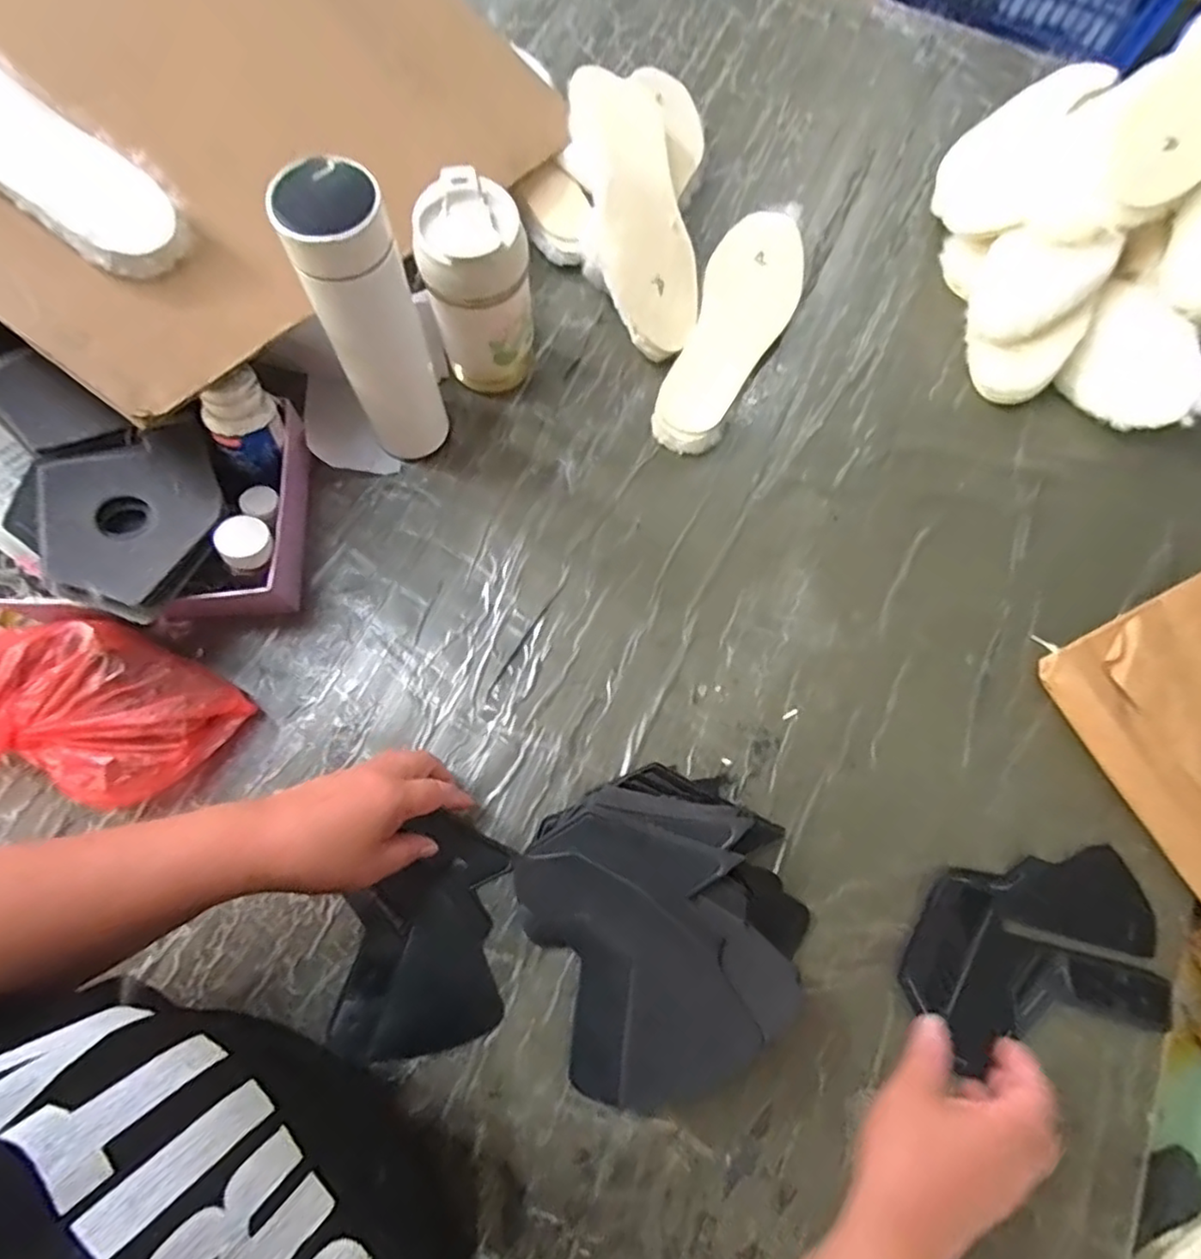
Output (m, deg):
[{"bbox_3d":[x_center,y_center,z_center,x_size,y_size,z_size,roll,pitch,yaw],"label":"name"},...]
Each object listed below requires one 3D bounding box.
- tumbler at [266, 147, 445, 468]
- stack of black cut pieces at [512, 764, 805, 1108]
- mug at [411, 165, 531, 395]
[{"bbox_3d":[-0.163,-0.216,0.481,0.062,0.242,0.063,1,74,-3],"label":"tumbler"},{"bbox_3d":[0.050,0.202,0.458,0.185,0.055,0.200,-23,77,-9],"label":"stack of black cut pieces"},{"bbox_3d":[-0.101,-0.269,0.536,0.082,0.159,0.076,-12,75,-6],"label":"mug"}]

